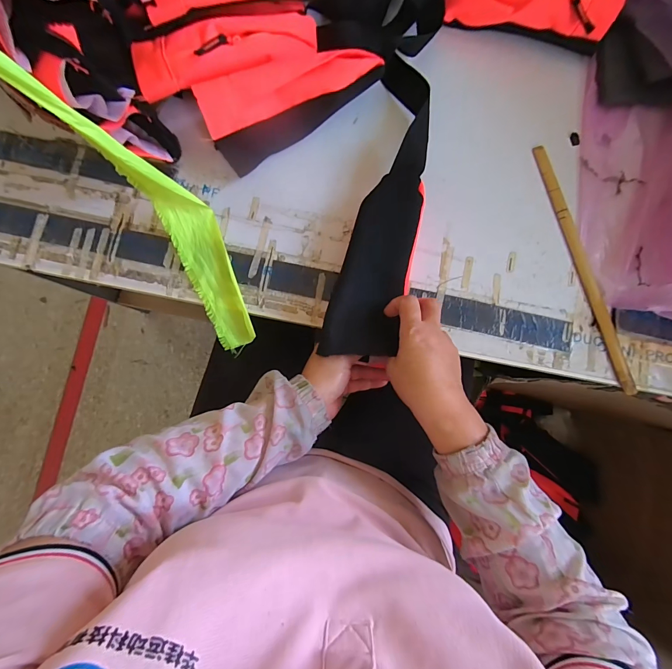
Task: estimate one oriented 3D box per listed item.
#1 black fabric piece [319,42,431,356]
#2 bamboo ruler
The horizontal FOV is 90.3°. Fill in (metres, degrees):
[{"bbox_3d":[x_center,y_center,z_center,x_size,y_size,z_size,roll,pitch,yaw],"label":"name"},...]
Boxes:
[{"bbox_3d":[0.062,-0.140,0.405,0.089,0.049,0.339,14,87,0],"label":"black fabric piece"},{"bbox_3d":[0.324,-0.090,0.437,0.018,0.008,0.338,-17,86,-2],"label":"bamboo ruler"}]

